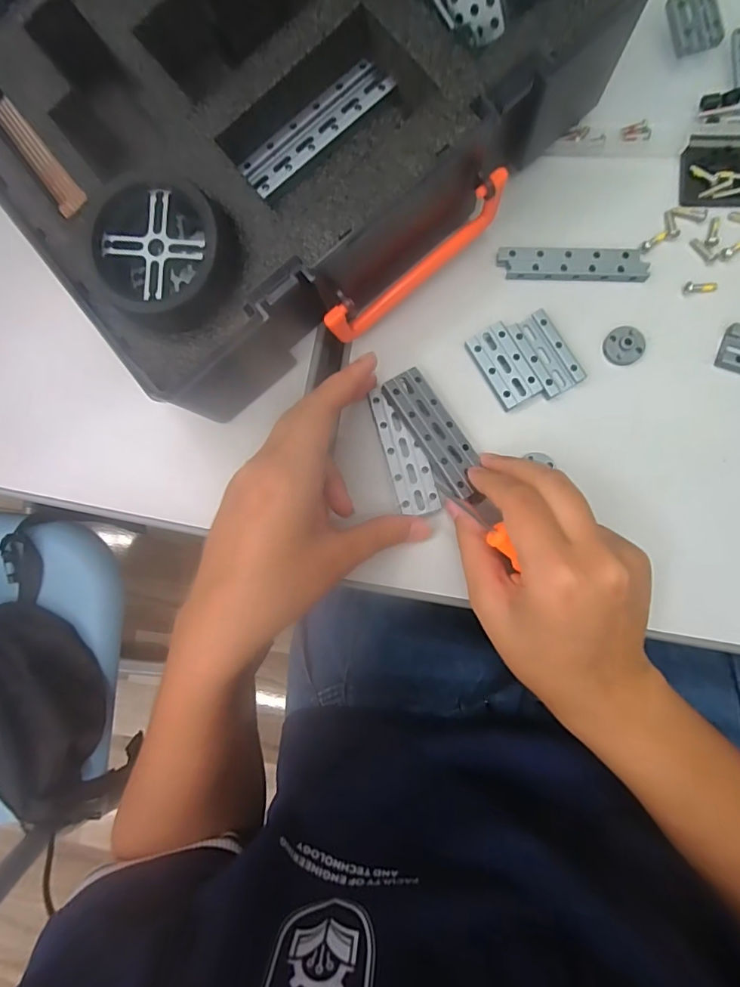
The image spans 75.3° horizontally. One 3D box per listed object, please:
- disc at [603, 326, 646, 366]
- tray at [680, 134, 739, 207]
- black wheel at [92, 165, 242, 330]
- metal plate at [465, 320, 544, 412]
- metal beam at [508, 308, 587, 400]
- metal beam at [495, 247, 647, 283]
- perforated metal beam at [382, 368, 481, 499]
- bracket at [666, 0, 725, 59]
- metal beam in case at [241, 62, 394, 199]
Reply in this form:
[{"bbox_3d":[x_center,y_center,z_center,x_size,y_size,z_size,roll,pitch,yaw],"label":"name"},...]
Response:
[{"bbox_3d":[0.148,-0.086,0.276,0.024,0.008,0.022,-1,84,5],"label":"disc"},{"bbox_3d":[0.202,-0.189,0.280,0.038,0.006,0.041,-1,84,5],"label":"tray"},{"bbox_3d":[-0.095,-0.113,0.226,0.061,0.023,0.063,-1,84,5],"label":"black wheel"},{"bbox_3d":[0.078,-0.074,0.280,0.025,0.006,0.047,-28,82,2],"label":"metal plate"},{"bbox_3d":[0.103,-0.081,0.279,0.025,0.008,0.047,-26,82,2],"label":"metal beam"},{"bbox_3d":[0.119,-0.134,0.283,0.084,0.008,0.018,4,85,6],"label":"metal beam"},{"bbox_3d":[0.038,-0.035,0.274,0.026,0.009,0.077,-32,84,4],"label":"perforated metal beam"},{"bbox_3d":[0.189,-0.275,0.279,0.029,0.009,0.034,-13,83,4],"label":"bracket"},{"bbox_3d":[-0.029,-0.194,0.257,0.089,0.006,0.022,-41,82,0],"label":"metal beam in case"}]

